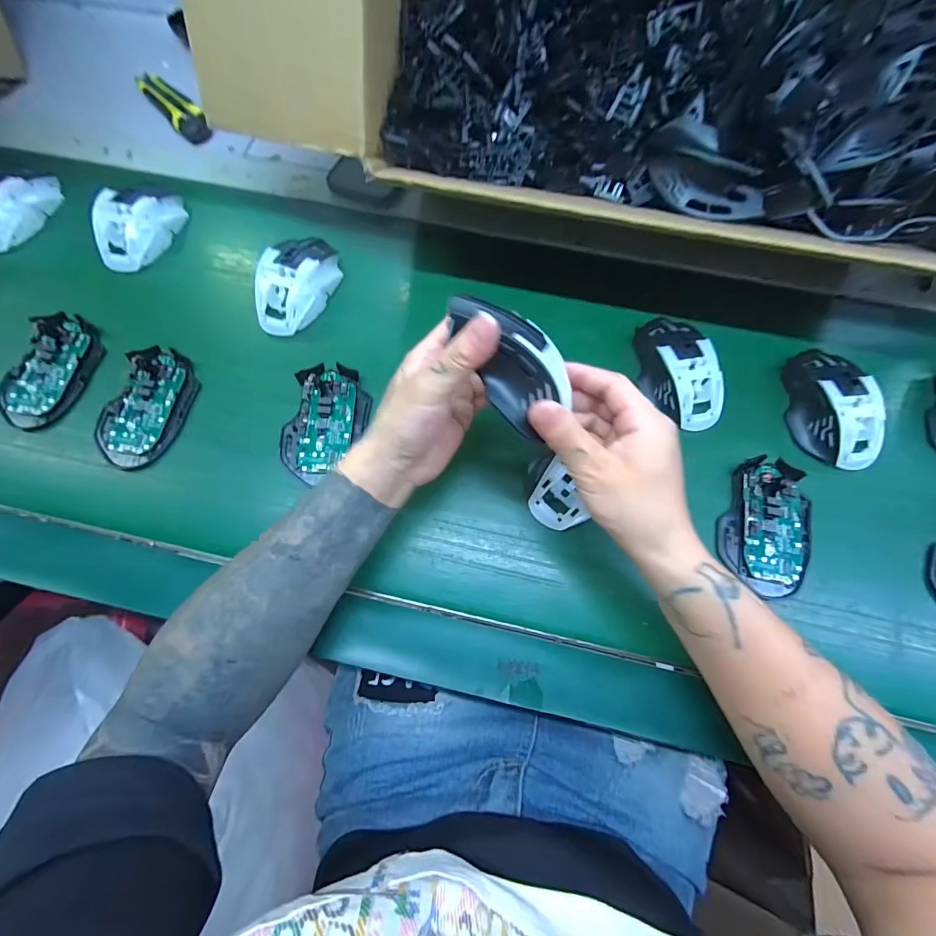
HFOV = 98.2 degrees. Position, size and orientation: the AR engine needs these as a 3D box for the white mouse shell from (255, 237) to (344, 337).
[{"bbox_3d":[-0.173,-0.191,0.412,0.066,0.031,0.109,8,73,2],"label":"white mouse shell"}]

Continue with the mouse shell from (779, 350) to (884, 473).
[{"bbox_3d":[0.331,-0.057,0.369,0.059,0.036,0.113,-9,73,-3],"label":"mouse shell"}]

